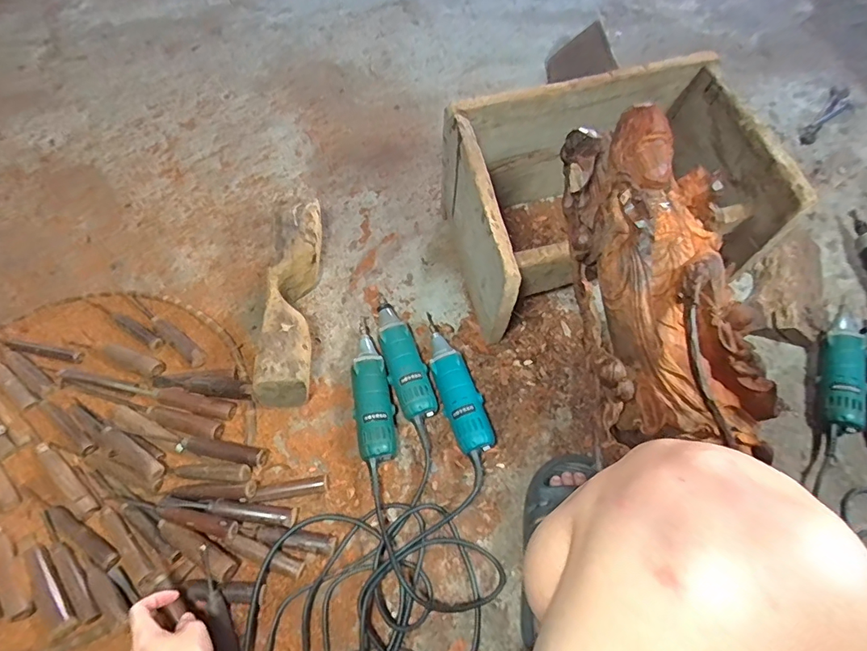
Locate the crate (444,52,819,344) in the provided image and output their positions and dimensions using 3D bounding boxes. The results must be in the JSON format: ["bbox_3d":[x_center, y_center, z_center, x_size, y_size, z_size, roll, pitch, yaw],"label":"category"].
[{"bbox_3d":[0.253,-0.177,0.731,0.413,0.274,0.300,-12,65,-7],"label":"crate"}]

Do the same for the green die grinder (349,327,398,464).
[{"bbox_3d":[-0.092,0.095,0.693,0.055,0.055,0.215,-9,64,-6],"label":"green die grinder"}]

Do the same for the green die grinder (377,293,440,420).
[{"bbox_3d":[-0.048,0.045,0.722,0.060,0.054,0.211,-17,65,-10],"label":"green die grinder"}]

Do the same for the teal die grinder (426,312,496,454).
[{"bbox_3d":[0.035,0.088,0.691,0.060,0.050,0.206,-13,65,-8],"label":"teal die grinder"}]

